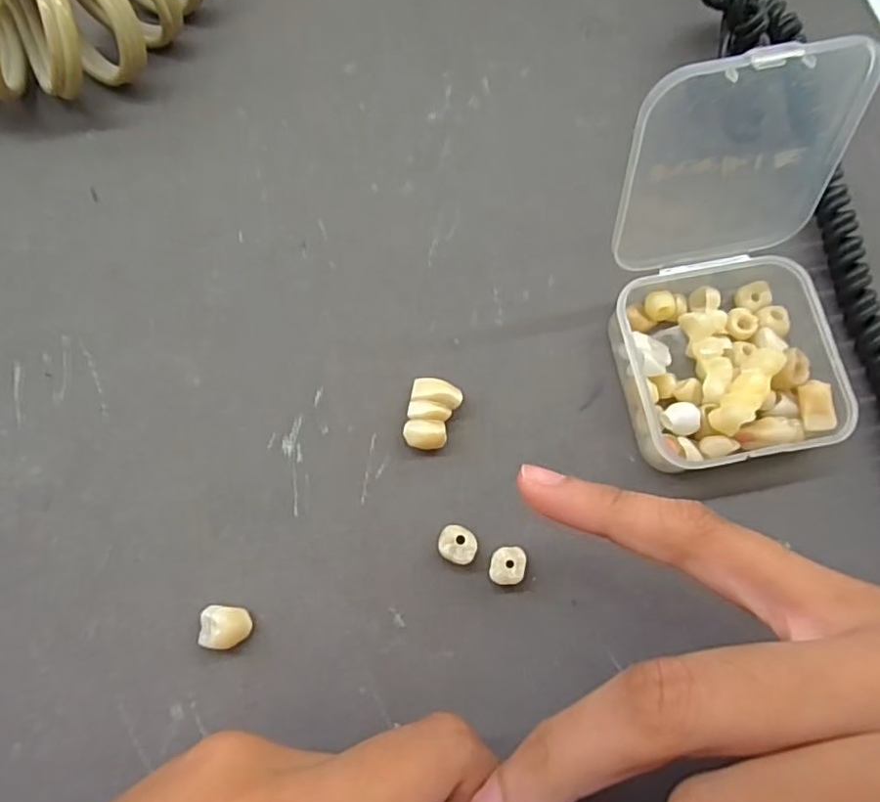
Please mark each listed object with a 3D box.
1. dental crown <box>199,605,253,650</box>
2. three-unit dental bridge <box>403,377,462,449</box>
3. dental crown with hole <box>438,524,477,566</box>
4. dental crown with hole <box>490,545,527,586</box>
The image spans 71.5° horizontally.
[{"bbox_3d":[-0.055,0.058,0.158,0.011,0.011,0.010,-2,75,-1],"label":"dental crown"},{"bbox_3d":[-0.002,0.004,0.176,0.014,0.007,0.020,10,76,2],"label":"three-unit dental bridge"},{"bbox_3d":[0.005,0.039,0.166,0.010,0.006,0.009,24,77,6],"label":"dental crown with hole"},{"bbox_3d":[0.018,0.045,0.165,0.009,0.007,0.010,15,76,3],"label":"dental crown with hole"}]

